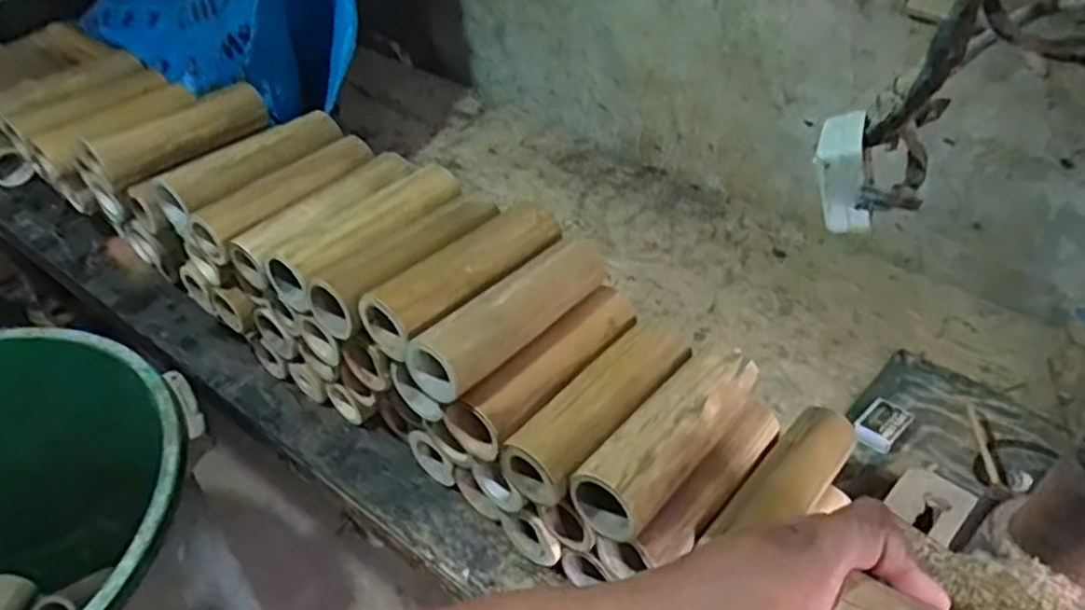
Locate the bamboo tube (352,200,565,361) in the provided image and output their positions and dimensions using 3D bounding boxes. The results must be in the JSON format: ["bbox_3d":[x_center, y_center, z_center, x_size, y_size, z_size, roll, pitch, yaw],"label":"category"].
[{"bbox_3d":[-0.058,-0.027,0.571,0.058,0.049,0.178,31,50,30],"label":"bamboo tube"}]

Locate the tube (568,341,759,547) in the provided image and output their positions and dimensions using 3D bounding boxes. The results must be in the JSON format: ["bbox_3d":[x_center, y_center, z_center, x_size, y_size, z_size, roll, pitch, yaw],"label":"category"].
[{"bbox_3d":[0.096,0.091,0.522,0.063,0.051,0.178,29,49,28],"label":"tube"}]

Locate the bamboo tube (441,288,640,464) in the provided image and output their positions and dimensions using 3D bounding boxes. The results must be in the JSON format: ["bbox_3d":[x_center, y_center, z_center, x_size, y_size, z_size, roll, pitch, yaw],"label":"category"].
[{"bbox_3d":[0.008,0.045,0.565,0.054,0.063,0.181,32,50,30],"label":"bamboo tube"}]

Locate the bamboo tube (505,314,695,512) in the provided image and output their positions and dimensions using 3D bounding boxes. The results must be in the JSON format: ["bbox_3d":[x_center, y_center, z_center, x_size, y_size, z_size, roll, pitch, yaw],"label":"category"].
[{"bbox_3d":[0.045,0.076,0.544,0.057,0.045,0.172,31,50,30],"label":"bamboo tube"}]

